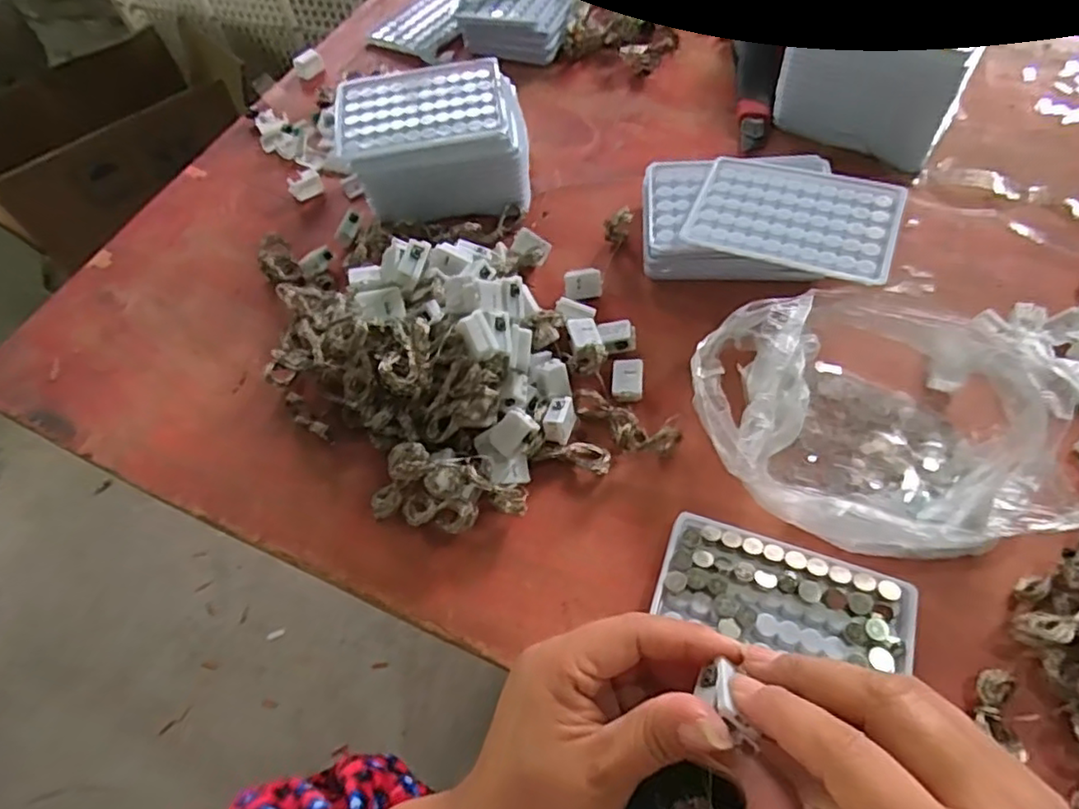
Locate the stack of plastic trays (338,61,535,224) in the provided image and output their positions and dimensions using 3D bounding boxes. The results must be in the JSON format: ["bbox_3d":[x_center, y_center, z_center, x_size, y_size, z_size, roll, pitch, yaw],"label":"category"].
[{"bbox_3d":[-0.082,-0.208,0.524,0.147,0.073,0.119,-11,58,-3],"label":"stack of plastic trays"}]

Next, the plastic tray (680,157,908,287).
[{"bbox_3d":[0.171,-0.129,0.433,0.128,0.011,0.093,18,61,14],"label":"plastic tray"}]

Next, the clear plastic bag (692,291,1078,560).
[{"bbox_3d":[0.202,0.007,0.379,0.216,0.055,0.152,6,59,8],"label":"clear plastic bag"}]

